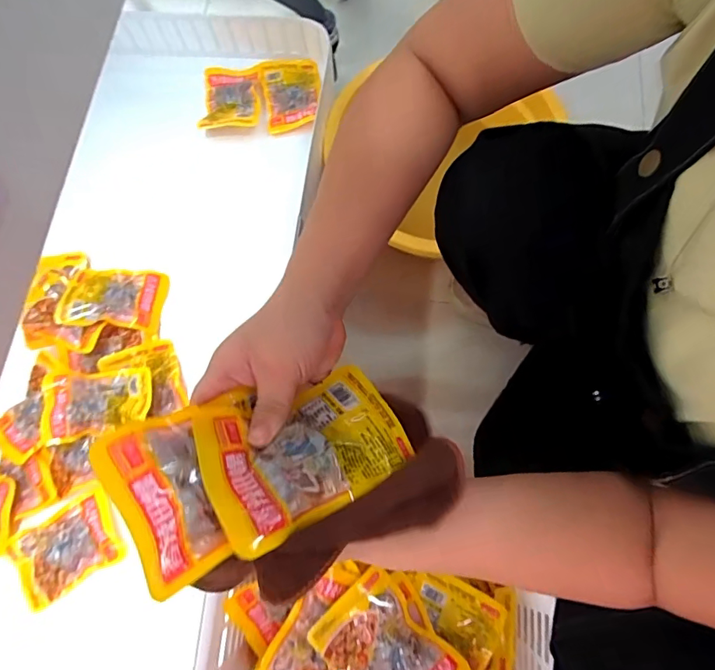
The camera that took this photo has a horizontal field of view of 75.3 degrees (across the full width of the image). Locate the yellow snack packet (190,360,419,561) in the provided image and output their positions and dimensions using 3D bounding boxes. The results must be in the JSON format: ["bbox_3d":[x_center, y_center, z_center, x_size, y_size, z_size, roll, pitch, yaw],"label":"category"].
[{"bbox_3d":[-0.030,0.065,0.271,0.117,0.014,0.079,-17,52,-33],"label":"yellow snack packet"}]

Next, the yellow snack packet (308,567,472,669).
[{"bbox_3d":[0.033,0.282,0.396,0.082,0.018,0.140,-42,83,-12],"label":"yellow snack packet"}]

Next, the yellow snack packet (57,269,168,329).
[{"bbox_3d":[-0.307,-0.049,0.578,0.117,0.012,0.080,3,73,2],"label":"yellow snack packet"}]

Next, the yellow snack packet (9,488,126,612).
[{"bbox_3d":[-0.318,0.231,0.503,0.109,0.012,0.080,-30,74,-8],"label":"yellow snack packet"}]

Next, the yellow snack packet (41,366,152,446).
[{"bbox_3d":[-0.297,0.078,0.532,0.119,0.024,0.076,-7,73,-1],"label":"yellow snack packet"}]

